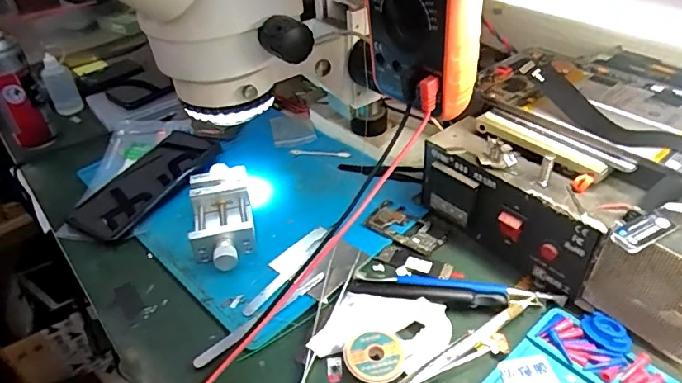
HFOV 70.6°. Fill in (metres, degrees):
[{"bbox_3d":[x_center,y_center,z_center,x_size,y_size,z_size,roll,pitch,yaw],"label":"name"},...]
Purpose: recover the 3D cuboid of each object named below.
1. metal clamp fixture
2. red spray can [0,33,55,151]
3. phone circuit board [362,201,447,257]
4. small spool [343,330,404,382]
[{"bbox_3d":[-0.116,0.024,0.471,0.056,0.032,0.131,-12,39,-8],"label":"metal clamp fixture"},{"bbox_3d":[-0.397,-0.123,0.587,0.048,0.148,0.052,-27,43,-27],"label":"red spray can"},{"bbox_3d":[0.063,0.034,0.462,0.073,0.006,0.041,23,46,31],"label":"phone circuit board"},{"bbox_3d":[0.025,0.121,0.350,0.042,0.006,0.041,-3,38,3],"label":"small spool"}]

